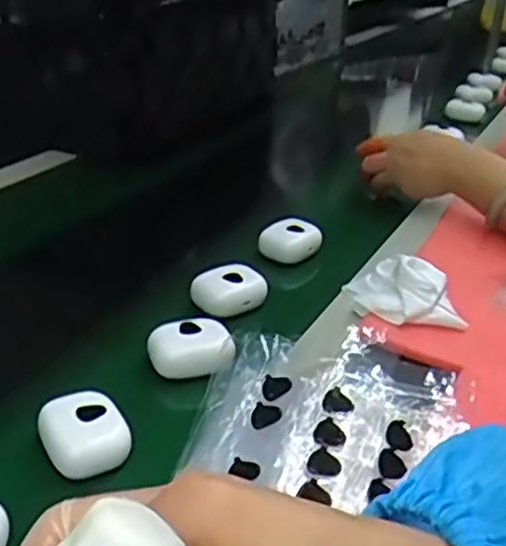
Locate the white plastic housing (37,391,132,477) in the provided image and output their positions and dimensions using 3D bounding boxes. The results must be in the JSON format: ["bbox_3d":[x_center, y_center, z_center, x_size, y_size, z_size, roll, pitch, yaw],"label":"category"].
[{"bbox_3d":[-0.101,0.094,0.435,0.046,0.024,0.048,-10,31,-23],"label":"white plastic housing"}]

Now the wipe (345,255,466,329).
[{"bbox_3d":[0.121,0.008,0.575,0.094,0.033,0.069,10,29,12],"label":"wipe"}]

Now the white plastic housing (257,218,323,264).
[{"bbox_3d":[0.034,-0.029,0.665,0.056,0.029,0.038,5,28,3],"label":"white plastic housing"}]

